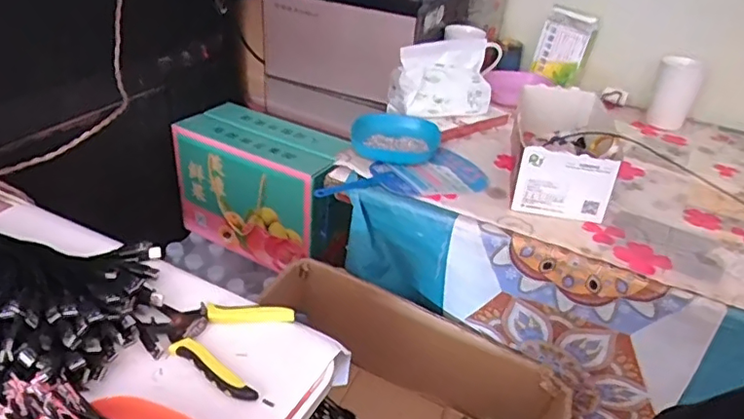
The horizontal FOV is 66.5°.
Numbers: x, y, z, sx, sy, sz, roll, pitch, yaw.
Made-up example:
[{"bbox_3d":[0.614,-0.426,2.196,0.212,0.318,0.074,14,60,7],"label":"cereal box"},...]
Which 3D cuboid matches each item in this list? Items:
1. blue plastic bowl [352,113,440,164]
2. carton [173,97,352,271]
[{"bbox_3d":[0.038,-0.114,0.907,0.135,0.033,0.141,4,33,-2],"label":"blue plastic bowl"},{"bbox_3d":[-0.206,-0.044,1.135,0.331,0.226,0.176,23,37,25],"label":"carton"}]

